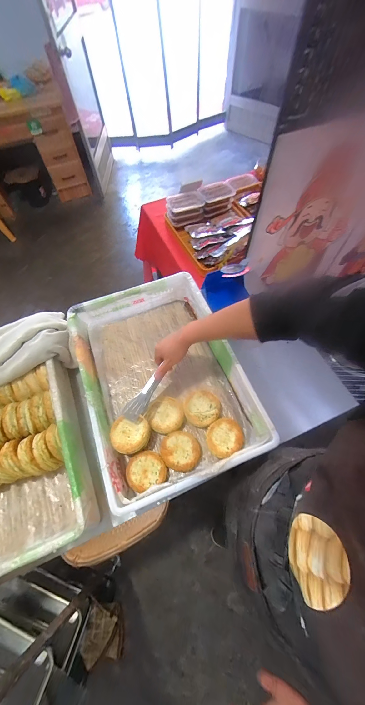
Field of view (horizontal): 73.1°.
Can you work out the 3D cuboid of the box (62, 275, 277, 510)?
[{"bbox_3d":[-0.059,0.065,0.714,0.399,0.121,0.575,-20,65,-8],"label":"box"}]

